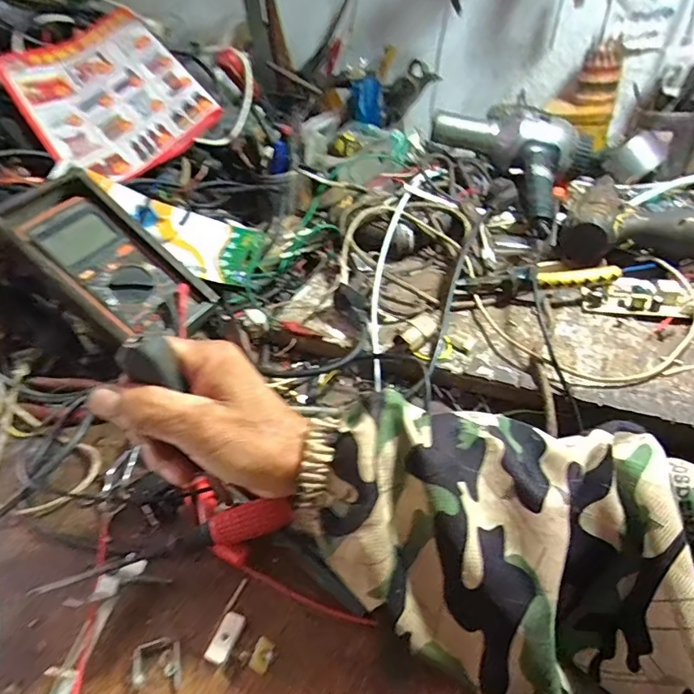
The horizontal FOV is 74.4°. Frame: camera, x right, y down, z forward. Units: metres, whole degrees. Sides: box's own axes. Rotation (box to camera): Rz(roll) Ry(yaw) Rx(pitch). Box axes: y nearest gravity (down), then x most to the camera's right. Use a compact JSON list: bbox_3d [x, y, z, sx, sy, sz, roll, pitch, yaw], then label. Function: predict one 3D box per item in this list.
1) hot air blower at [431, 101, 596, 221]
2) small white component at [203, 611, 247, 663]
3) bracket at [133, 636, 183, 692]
[{"bbox_3d":[0.210,-0.263,0.616,0.192,0.080,0.254,20,47,27],"label":"hot air blower"},{"bbox_3d":[-0.074,0.177,0.279,0.014,0.006,0.028,12,44,20],"label":"small white component"},{"bbox_3d":[-0.111,0.187,0.268,0.024,0.011,0.027,-15,42,-10],"label":"bracket"}]

